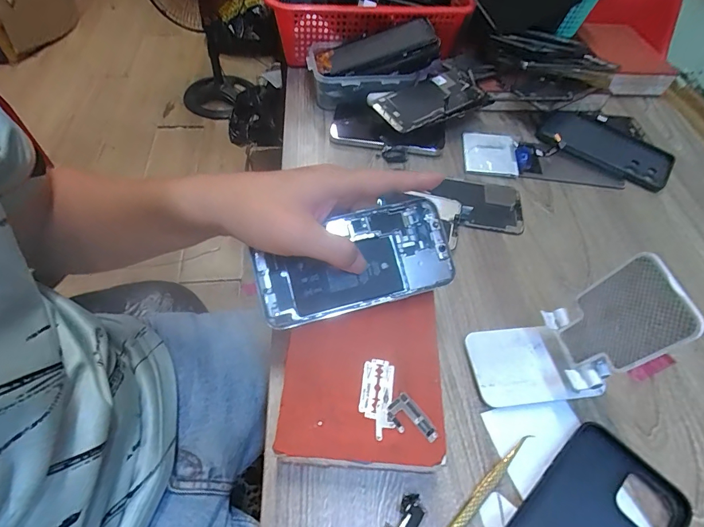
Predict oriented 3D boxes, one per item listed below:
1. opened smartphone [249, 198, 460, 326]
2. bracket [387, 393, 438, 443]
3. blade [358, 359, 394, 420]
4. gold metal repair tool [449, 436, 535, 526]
[{"bbox_3d":[0.003,-0.003,0.318,0.157,0.007,0.075,-14,82,-9],"label":"opened smartphone"},{"bbox_3d":[0.041,0.109,0.269,0.021,0.004,0.035,-35,64,-26],"label":"bracket"},{"bbox_3d":[0.018,0.089,0.281,0.022,0.004,0.041,9,54,1],"label":"blade"},{"bbox_3d":[0.087,0.169,0.277,0.127,0.009,0.009,-37,64,-26],"label":"gold metal repair tool"}]

